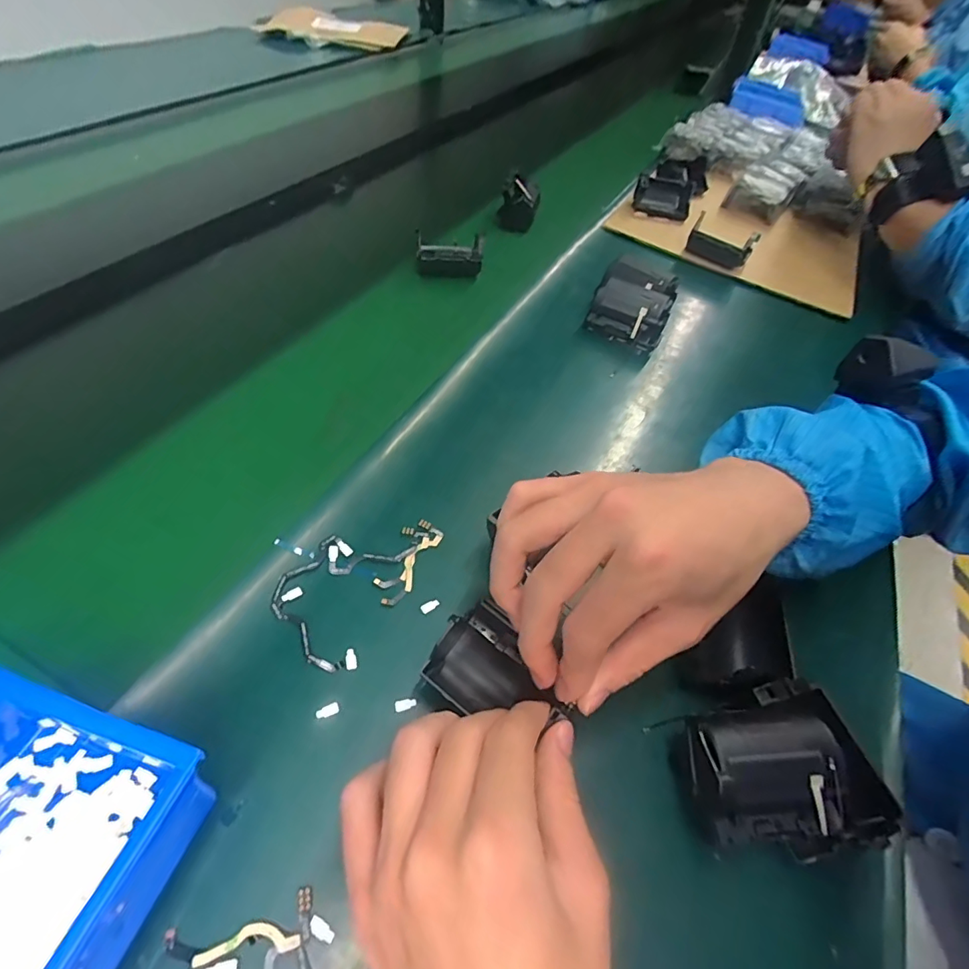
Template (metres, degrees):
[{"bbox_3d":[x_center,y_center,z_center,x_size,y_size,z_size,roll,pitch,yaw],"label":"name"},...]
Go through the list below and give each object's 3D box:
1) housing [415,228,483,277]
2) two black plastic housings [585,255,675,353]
[{"bbox_3d":[-0.037,-0.245,0.530,0.066,0.040,0.049,2,52,-7],"label":"housing"},{"bbox_3d":[0.141,-0.174,0.484,0.074,0.046,0.087,23,52,9],"label":"two black plastic housings"}]

